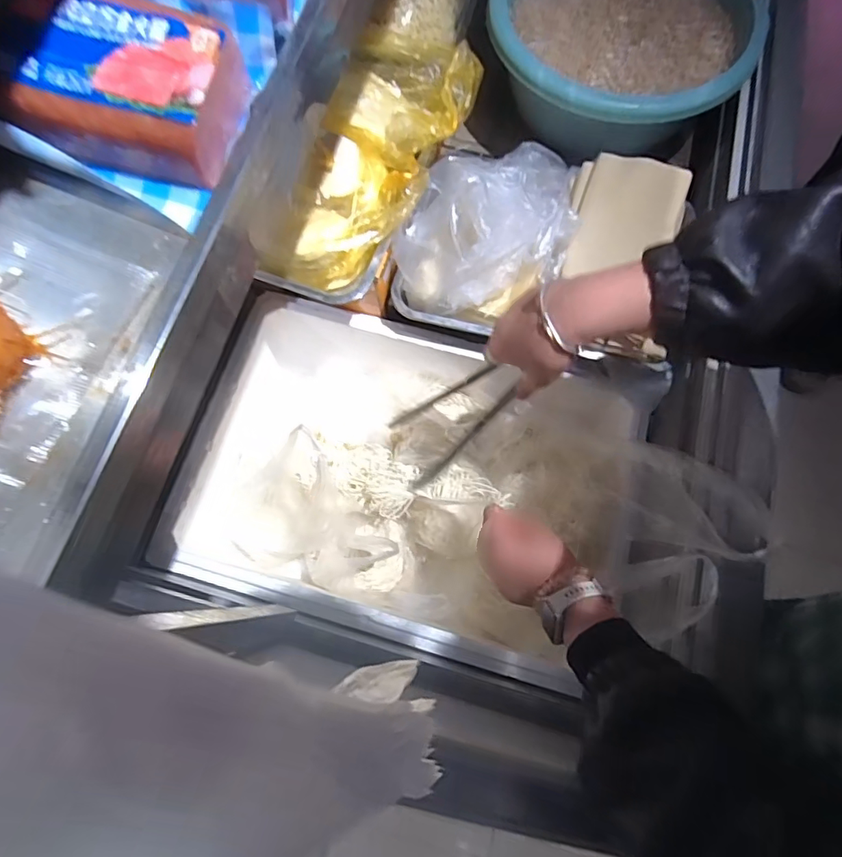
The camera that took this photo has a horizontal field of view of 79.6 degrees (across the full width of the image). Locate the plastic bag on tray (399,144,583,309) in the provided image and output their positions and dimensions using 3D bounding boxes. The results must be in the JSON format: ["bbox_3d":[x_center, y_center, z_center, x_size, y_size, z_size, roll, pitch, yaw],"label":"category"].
[{"bbox_3d":[0.091,-0.290,0.660,0.217,0.128,0.281,14,73,5],"label":"plastic bag on tray"}]

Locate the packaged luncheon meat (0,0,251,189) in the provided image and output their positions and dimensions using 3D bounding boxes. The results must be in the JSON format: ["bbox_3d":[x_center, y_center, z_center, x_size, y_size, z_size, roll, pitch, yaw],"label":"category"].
[{"bbox_3d":[-0.132,-0.157,0.233,0.087,0.038,0.072,9,73,3],"label":"packaged luncheon meat"}]

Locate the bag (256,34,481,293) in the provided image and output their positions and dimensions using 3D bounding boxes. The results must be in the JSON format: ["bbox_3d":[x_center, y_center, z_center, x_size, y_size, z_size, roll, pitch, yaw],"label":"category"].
[{"bbox_3d":[-0.075,-0.349,0.641,0.181,0.104,0.375,25,74,8],"label":"bag"}]

